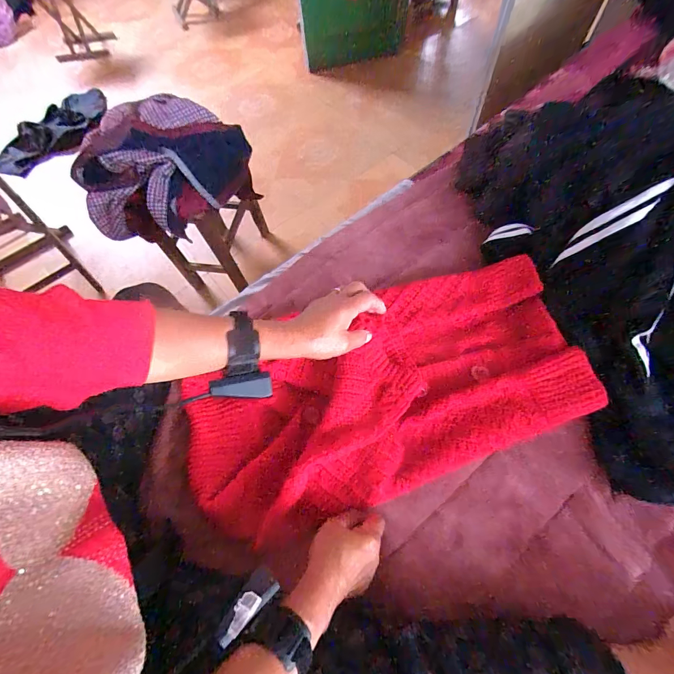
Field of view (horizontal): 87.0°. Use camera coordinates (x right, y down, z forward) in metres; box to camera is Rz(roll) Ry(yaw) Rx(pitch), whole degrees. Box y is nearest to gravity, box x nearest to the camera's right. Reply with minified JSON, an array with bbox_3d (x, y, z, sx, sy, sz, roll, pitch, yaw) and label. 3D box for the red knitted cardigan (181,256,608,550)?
[{"bbox_3d":[0.068,0.081,0.505,0.550,0.048,0.264,-24,68,-7],"label":"red knitted cardigan"}]

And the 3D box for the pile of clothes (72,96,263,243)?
[{"bbox_3d":[-0.476,-0.453,1.012,0.355,0.210,0.389,16,67,11],"label":"pile of clothes"}]

